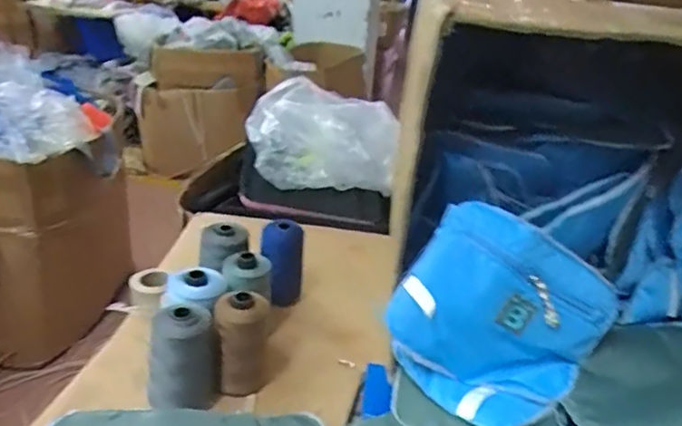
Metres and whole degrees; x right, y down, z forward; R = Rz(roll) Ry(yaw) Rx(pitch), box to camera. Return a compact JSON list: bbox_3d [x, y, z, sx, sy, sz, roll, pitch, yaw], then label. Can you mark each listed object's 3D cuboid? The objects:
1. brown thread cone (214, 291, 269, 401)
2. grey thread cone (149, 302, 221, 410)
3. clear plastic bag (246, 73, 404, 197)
[{"bbox_3d":[-0.113,0.152,0.630,0.057,0.113,0.060,-1,28,-11],"label":"brown thread cone"},{"bbox_3d":[-0.178,0.154,0.613,0.076,0.125,0.060,-8,31,-24],"label":"grey thread cone"},{"bbox_3d":[-0.042,-0.177,1.216,0.308,0.137,0.316,4,28,-2],"label":"clear plastic bag"}]

